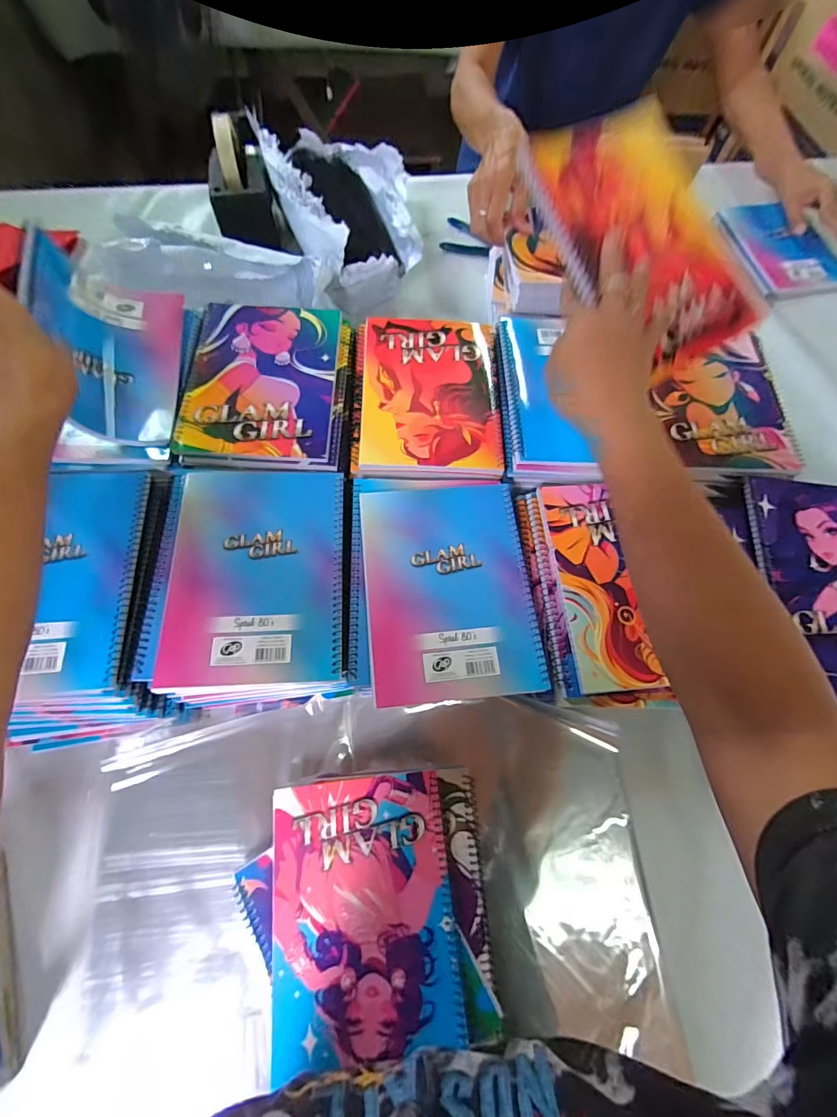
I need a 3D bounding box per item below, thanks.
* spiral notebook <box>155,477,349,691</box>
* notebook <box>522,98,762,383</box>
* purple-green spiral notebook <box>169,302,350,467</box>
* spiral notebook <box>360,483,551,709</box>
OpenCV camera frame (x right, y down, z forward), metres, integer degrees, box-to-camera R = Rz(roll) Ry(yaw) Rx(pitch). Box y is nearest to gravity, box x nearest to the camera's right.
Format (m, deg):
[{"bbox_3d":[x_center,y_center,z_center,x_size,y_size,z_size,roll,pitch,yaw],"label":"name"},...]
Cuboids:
[{"bbox_3d":[-0.142,0.010,0.382,0.146,0.007,0.195,-2,69,-3],"label":"spiral notebook"},{"bbox_3d":[0.180,-0.255,0.348,0.154,0.021,0.199,-31,94,-14],"label":"notebook"},{"bbox_3d":[-0.160,-0.186,0.452,0.168,0.012,0.206,0,69,-3],"label":"purple-green spiral notebook"},{"bbox_3d":[0.028,0.022,0.387,0.147,0.007,0.197,-5,70,-4],"label":"spiral notebook"}]

